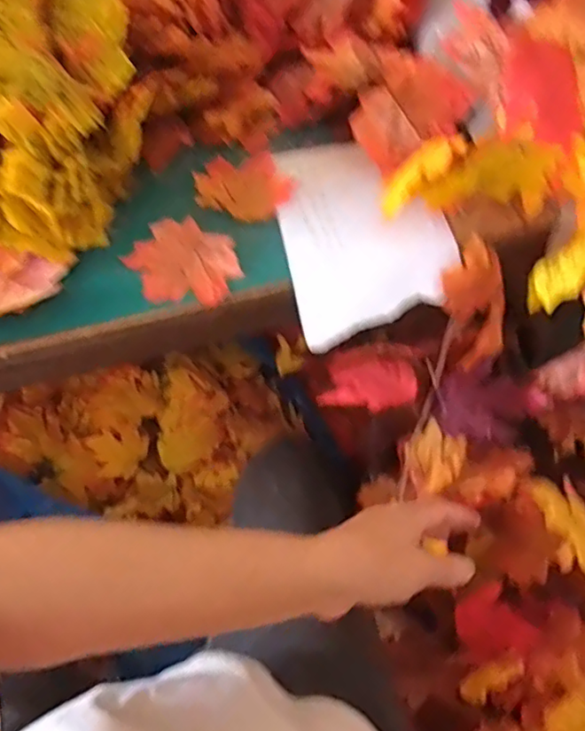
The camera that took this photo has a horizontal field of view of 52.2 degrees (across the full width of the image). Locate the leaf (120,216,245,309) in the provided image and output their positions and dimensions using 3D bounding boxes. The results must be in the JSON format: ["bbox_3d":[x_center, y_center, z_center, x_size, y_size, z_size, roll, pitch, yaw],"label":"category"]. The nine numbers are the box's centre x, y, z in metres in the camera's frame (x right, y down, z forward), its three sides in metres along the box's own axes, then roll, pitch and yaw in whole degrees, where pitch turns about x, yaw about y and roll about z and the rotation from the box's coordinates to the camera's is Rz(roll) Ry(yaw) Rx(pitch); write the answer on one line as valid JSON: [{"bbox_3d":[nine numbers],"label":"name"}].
[{"bbox_3d":[-0.090,-0.086,0.490,0.080,0.004,0.091,-25,60,-12],"label":"leaf"}]

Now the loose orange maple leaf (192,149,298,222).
[{"bbox_3d":[-0.041,-0.164,0.528,0.083,0.012,0.076,-1,58,2],"label":"loose orange maple leaf"}]

